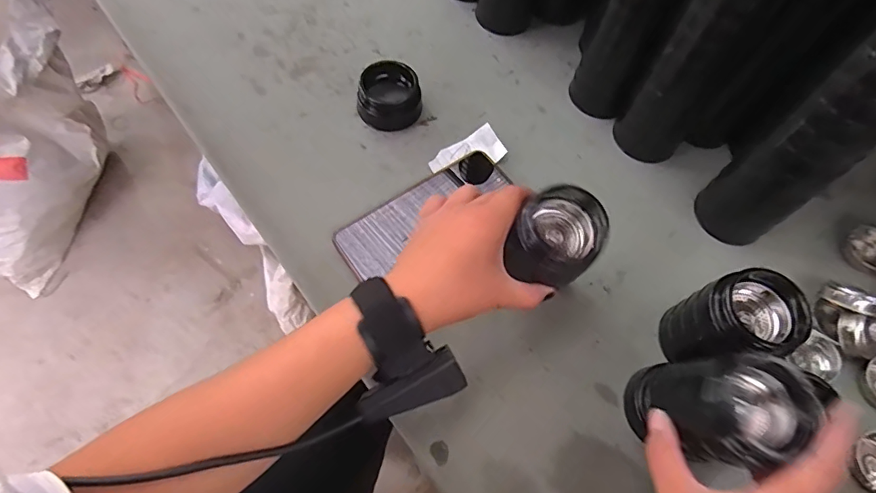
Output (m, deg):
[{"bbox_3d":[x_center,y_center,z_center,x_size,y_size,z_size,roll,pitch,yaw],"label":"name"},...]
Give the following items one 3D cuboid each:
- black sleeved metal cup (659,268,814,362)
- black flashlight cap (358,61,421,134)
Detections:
[{"bbox_3d":[0.212,0.058,0.356,0.060,0.088,0.056,4,65,-1],"label":"black sleeved metal cup"},{"bbox_3d":[-0.048,-0.148,0.474,0.060,0.037,0.057,1,65,-3],"label":"black flashlight cap"}]

